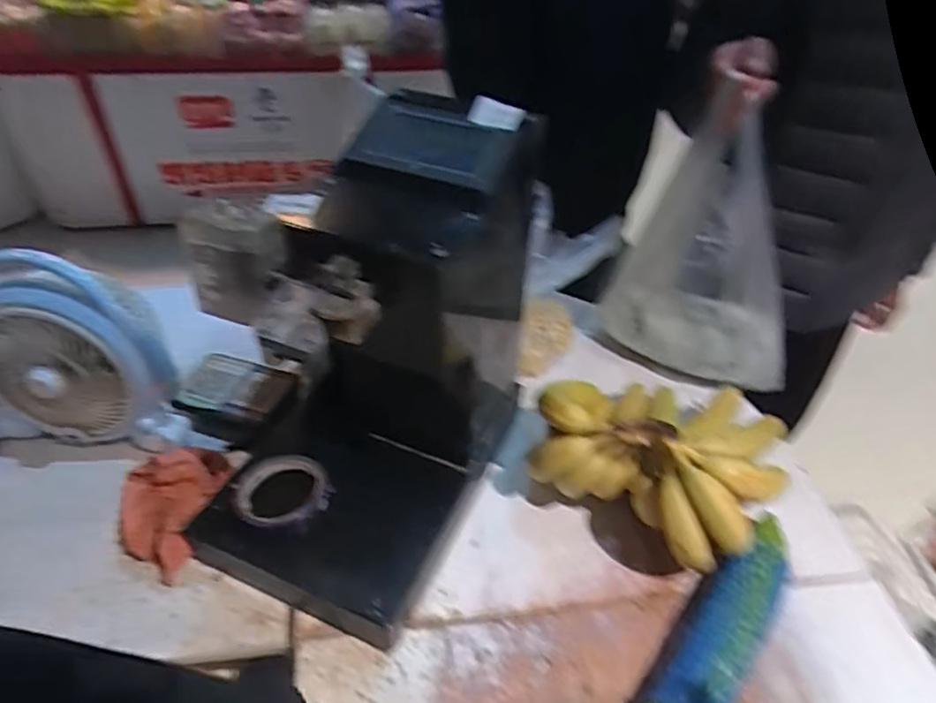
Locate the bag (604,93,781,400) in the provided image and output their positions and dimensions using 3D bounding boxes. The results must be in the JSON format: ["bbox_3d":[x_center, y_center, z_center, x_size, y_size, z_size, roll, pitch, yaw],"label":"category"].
[{"bbox_3d":[0.303,-0.111,0.785,0.245,0.327,0.074,24,46,23],"label":"bag"}]

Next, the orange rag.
[{"bbox_3d":[-0.324,0.171,0.710,0.109,0.078,0.135,22,45,20],"label":"orange rag"}]

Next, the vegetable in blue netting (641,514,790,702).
[{"bbox_3d":[0.239,0.285,0.606,0.069,0.066,0.339,29,48,27],"label":"vegetable in blue netting"}]

